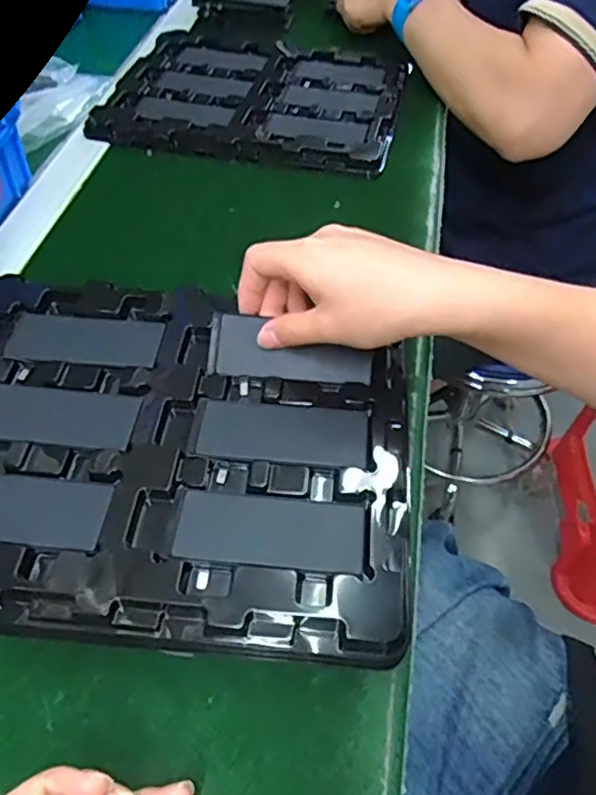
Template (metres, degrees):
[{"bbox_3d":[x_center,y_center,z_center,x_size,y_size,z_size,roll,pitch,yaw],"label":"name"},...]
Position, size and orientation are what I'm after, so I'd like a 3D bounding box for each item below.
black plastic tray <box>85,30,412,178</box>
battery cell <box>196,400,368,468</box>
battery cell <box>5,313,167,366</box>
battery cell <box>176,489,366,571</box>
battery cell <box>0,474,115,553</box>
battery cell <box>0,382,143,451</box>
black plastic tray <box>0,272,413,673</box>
[{"bbox_3d":[-0.039,-0.300,0.630,0.274,0.014,0.214,10,53,9],"label":"black plastic tray"},{"bbox_3d":[-0.008,0.019,0.346,0.090,0.004,0.039,5,52,4],"label":"battery cell"},{"bbox_3d":[-0.131,-0.036,0.393,0.093,0.004,0.036,4,52,4],"label":"battery cell"},{"bbox_3d":[-0.013,0.064,0.310,0.090,0.004,0.036,4,52,4],"label":"battery cell"},{"bbox_3d":[-0.141,0.055,0.315,0.091,0.004,0.037,5,52,4],"label":"battery cell"},{"bbox_3d":[-0.136,0.009,0.353,0.092,0.004,0.036,5,52,4],"label":"battery cell"},{"bbox_3d":[-0.078,0.027,0.351,0.272,0.033,0.208,5,52,5],"label":"black plastic tray"}]

